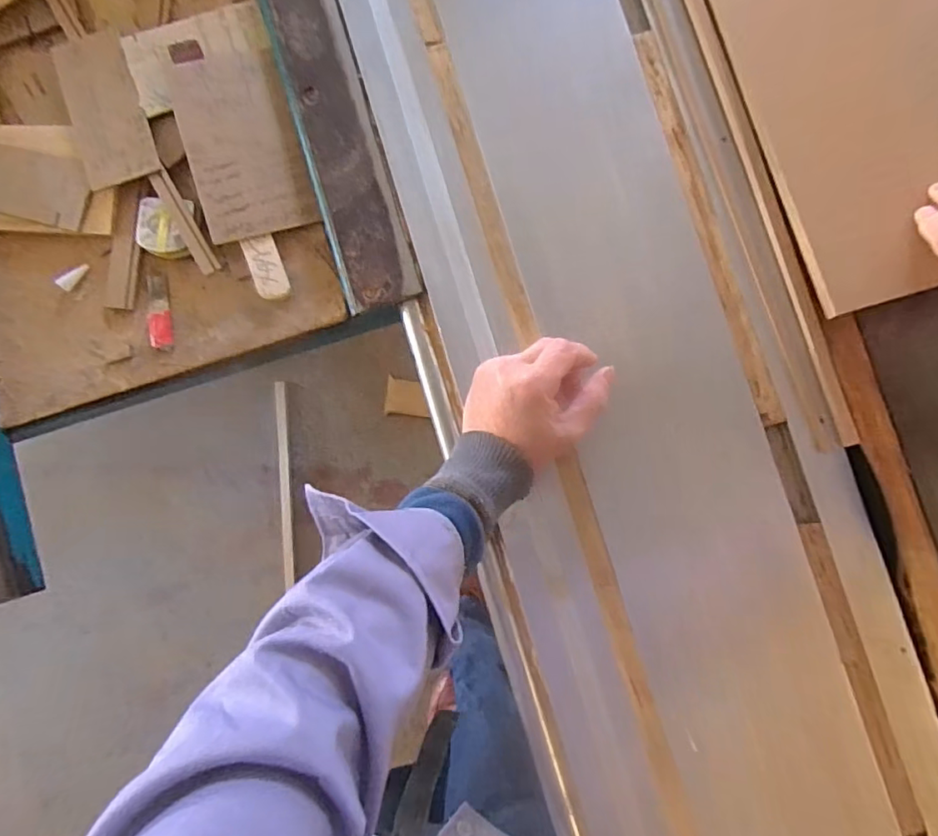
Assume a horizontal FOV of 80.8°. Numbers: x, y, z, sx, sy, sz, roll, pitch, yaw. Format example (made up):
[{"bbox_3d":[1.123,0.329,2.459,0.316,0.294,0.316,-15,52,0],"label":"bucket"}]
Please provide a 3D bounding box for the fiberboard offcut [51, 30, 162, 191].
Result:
[{"bbox_3d":[-0.352,-0.301,0.533,0.072,0.010,0.156,-18,81,-2],"label":"fiberboard offcut"}]

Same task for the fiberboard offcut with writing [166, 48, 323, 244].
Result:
[{"bbox_3d":[-0.213,-0.261,0.519,0.101,0.012,0.177,-16,88,-13],"label":"fiberboard offcut with writing"}]

